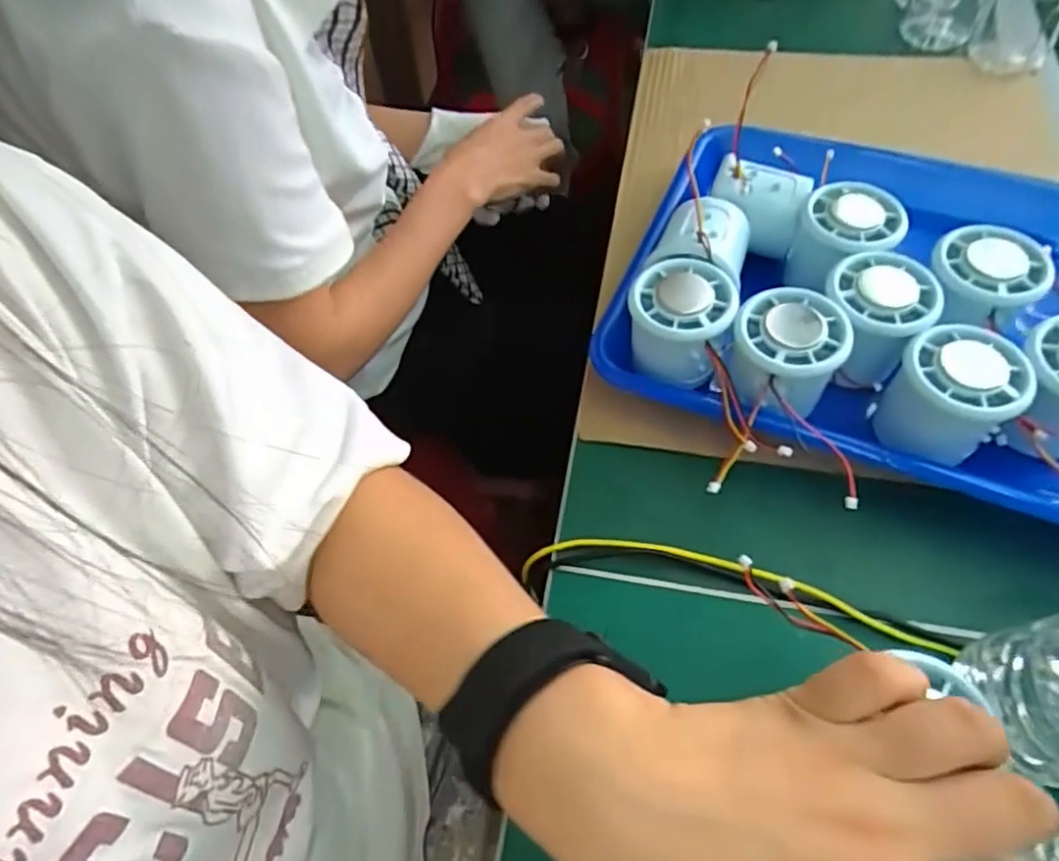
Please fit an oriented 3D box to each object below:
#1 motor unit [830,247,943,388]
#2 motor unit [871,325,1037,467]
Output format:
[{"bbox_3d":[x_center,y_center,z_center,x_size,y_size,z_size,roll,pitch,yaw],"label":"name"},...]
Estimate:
[{"bbox_3d":[0.184,-0.057,0.356,0.058,0.054,0.063,17,61,12],"label":"motor unit"},{"bbox_3d":[0.210,-0.017,0.327,0.053,0.059,0.049,-1,59,2],"label":"motor unit"}]

